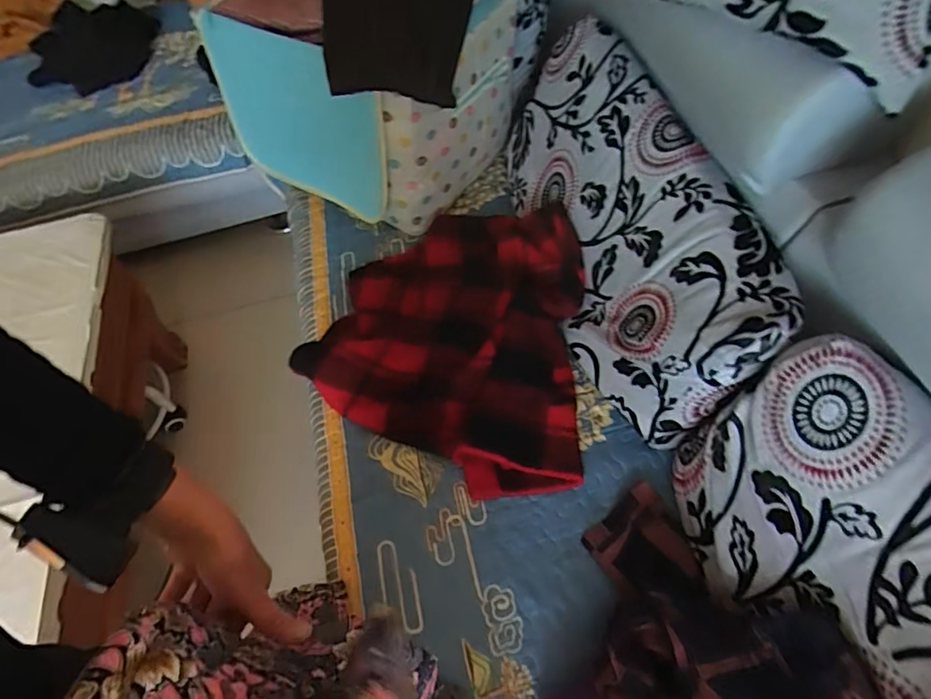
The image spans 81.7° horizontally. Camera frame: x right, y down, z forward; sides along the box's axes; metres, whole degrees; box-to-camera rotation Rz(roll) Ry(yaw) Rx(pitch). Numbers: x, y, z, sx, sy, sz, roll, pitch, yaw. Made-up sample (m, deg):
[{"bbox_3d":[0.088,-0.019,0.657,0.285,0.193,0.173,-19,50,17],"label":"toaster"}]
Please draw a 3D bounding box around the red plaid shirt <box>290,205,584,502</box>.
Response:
[{"bbox_3d":[-0.023,-0.051,0.907,0.413,0.099,0.530,2,57,6],"label":"red plaid shirt"}]

